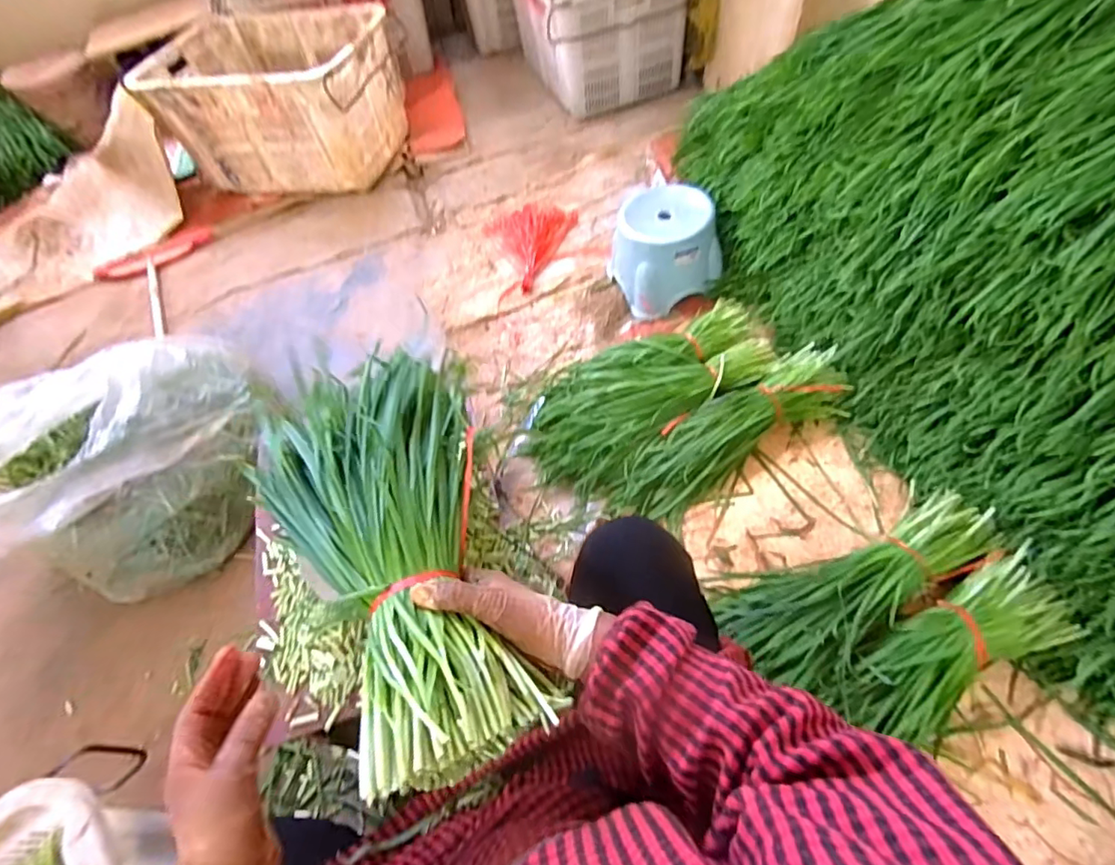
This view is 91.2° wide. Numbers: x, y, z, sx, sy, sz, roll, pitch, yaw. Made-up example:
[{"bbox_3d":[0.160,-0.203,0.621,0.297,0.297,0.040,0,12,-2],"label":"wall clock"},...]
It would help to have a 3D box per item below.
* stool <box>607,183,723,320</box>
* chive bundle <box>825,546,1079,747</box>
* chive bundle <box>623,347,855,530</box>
[{"bbox_3d":[0.240,-0.408,1.227,0.202,0.198,0.189,-15,55,-6],"label":"stool"},{"bbox_3d":[0.546,0.316,0.761,0.349,0.092,0.133,-29,58,-15],"label":"chive bundle"},{"bbox_3d":[0.316,0.003,1.021,0.475,0.113,0.140,-28,57,-14],"label":"chive bundle"}]

